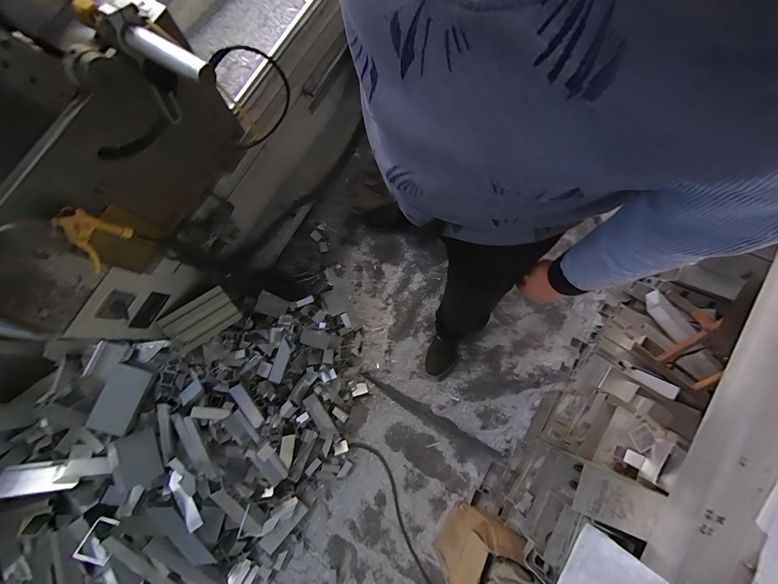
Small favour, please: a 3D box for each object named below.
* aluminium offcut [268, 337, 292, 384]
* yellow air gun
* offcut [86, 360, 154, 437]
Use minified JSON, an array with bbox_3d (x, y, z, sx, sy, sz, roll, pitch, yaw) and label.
[{"bbox_3d":[-0.373,0.237,1.136,0.047,0.016,0.147,27,69,-31],"label":"aluminium offcut"},{"bbox_3d":[-0.570,-0.099,0.621,0.045,0.110,0.107,26,80,5],"label":"yellow air gun"},{"bbox_3d":[-0.858,0.341,1.047,0.022,0.108,0.207,3,68,38],"label":"offcut"}]

